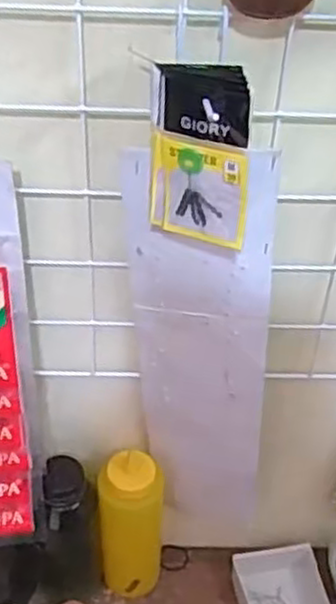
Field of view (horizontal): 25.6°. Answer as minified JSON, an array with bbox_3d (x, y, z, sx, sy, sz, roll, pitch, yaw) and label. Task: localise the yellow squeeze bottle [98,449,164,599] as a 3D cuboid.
[{"bbox_3d":[-0.035,0.216,0.706,0.063,0.193,0.055,5,43,2],"label":"yellow squeeze bottle"}]

